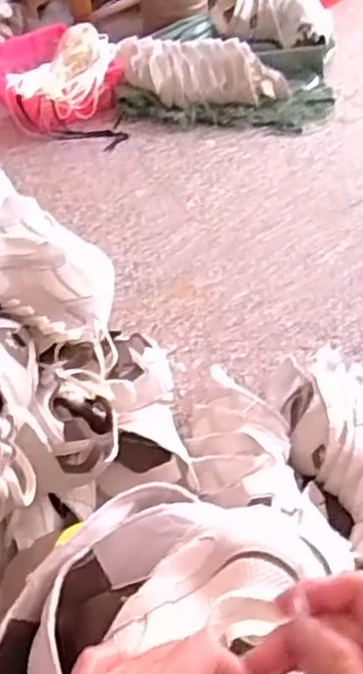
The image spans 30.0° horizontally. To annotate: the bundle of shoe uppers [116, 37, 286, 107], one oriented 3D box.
[{"bbox_3d":[0.054,-0.676,1.760,0.433,0.131,0.152,3,48,7],"label":"bundle of shoe uppers"}]

